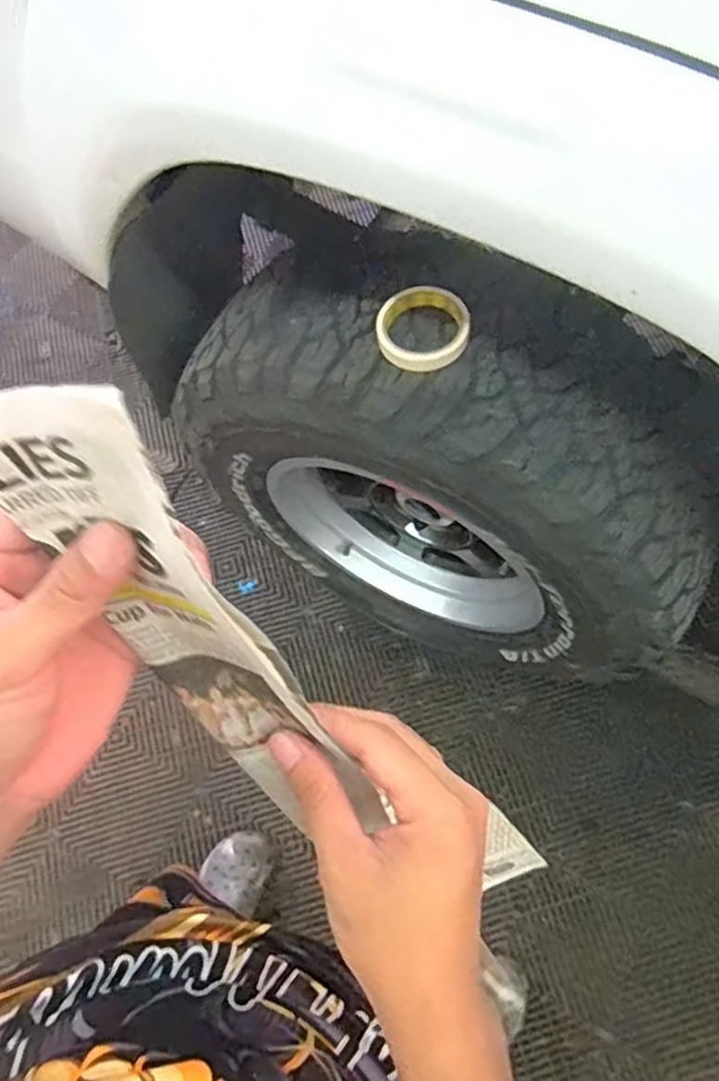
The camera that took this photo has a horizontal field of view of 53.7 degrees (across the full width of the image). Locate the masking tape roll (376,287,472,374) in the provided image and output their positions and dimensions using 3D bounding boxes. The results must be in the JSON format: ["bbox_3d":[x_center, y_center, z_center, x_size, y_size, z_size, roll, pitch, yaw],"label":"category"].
[{"bbox_3d":[0.068,-0.228,0.752,0.094,0.025,0.099,-1,67,2],"label":"masking tape roll"}]

